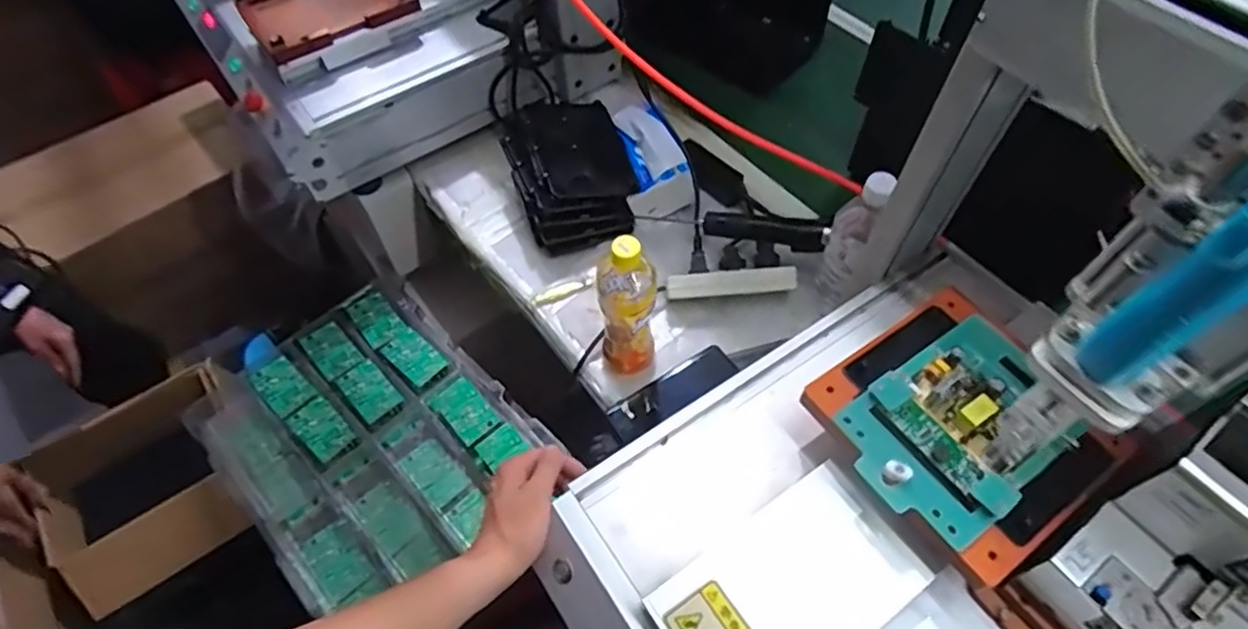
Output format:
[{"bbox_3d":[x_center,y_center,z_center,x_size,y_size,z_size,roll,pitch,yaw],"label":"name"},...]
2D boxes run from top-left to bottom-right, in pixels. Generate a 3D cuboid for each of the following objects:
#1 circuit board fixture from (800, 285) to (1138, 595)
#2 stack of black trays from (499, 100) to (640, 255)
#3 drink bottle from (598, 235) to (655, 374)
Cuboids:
[{"bbox_3d":[0.286,0.087,0.540,0.199,0.039,0.197,-30,62,-18],"label":"circuit board fixture"},{"bbox_3d":[-0.078,-0.206,0.927,0.164,0.094,0.208,-13,58,-8],"label":"stack of black trays"},{"bbox_3d":[0.003,-0.008,0.728,0.062,0.209,0.068,0,57,0],"label":"drink bottle"}]

